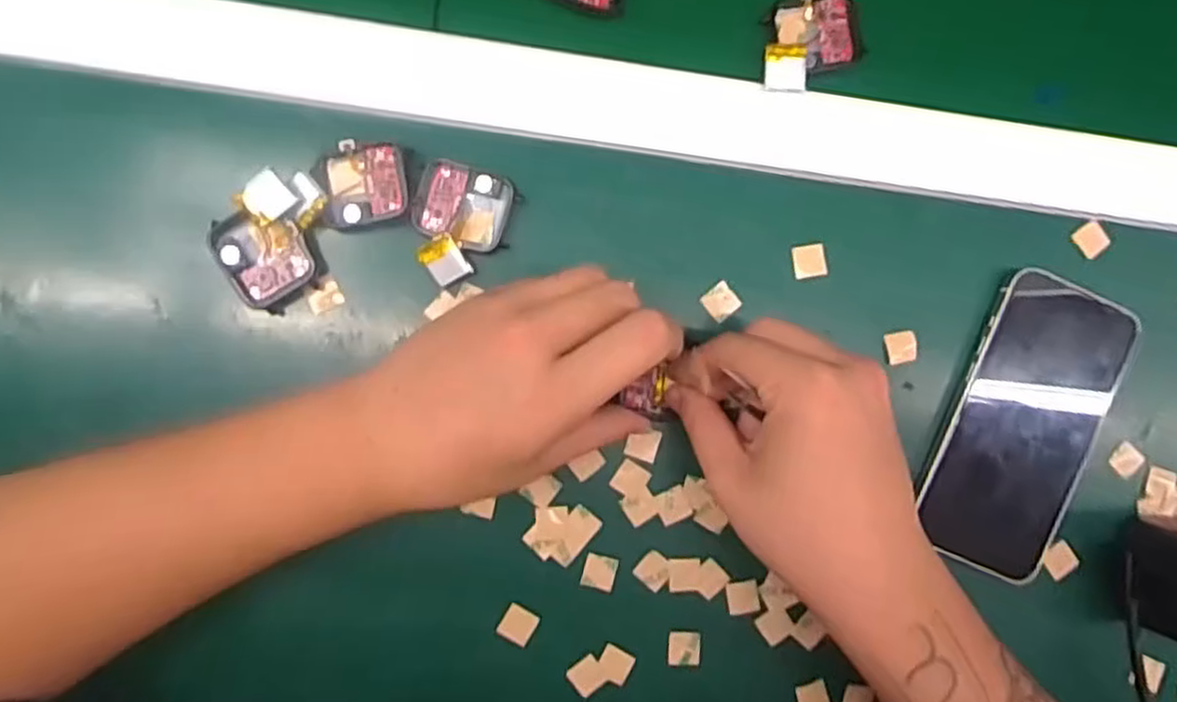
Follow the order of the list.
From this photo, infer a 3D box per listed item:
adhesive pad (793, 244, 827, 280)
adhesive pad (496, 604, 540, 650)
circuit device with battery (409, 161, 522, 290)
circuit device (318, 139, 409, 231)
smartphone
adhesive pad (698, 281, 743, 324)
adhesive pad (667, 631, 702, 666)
[{"bbox_3d":[0.109,-0.044,0.362,0.016,0.005,0.015,-9,91,-4],"label":"adhesive pad"},{"bbox_3d":[-0.033,0.132,0.353,0.017,0.004,0.017,30,88,-4],"label":"adhesive pad"},{"bbox_3d":[-0.059,-0.058,0.337,0.043,0.015,0.052,15,89,-4],"label":"circuit device with battery"},{"bbox_3d":[-0.101,-0.076,0.333,0.039,0.006,0.037,-12,91,-4],"label":"circuit device"},{"bbox_3d":[0.216,0.037,0.366,0.073,0.013,0.143,22,88,-4],"label":"smartphone"},{"bbox_3d":[0.065,-0.024,0.358,0.016,0.004,0.015,-40,93,-4],"label":"adhesive pad"},{"bbox_3d":[0.047,0.146,0.361,0.015,0.004,0.016,5,89,-4],"label":"adhesive pad"}]

